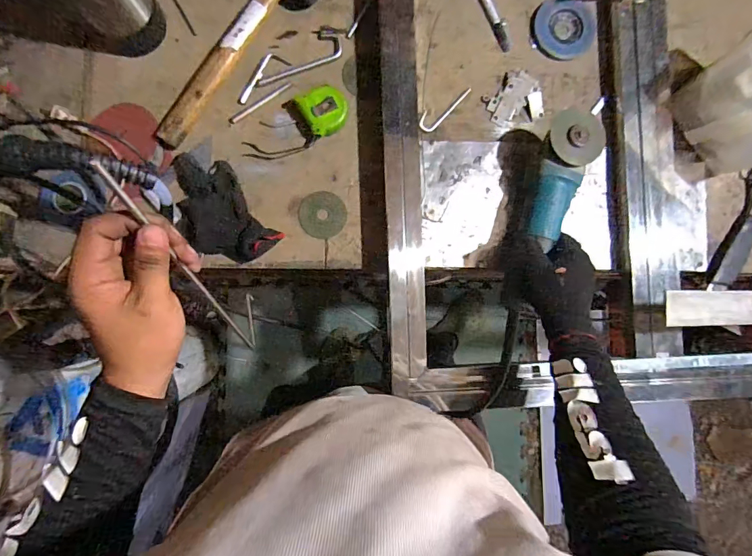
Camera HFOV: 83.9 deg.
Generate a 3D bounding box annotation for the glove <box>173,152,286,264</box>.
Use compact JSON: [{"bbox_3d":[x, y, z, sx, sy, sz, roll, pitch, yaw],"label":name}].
[{"bbox_3d":[-0.230,-0.095,0.604,0.107,0.028,0.176,-38,89,-5],"label":"glove"}]

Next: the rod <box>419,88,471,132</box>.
[{"bbox_3d":[0.103,-0.256,0.627,0.096,0.004,0.028,-43,90,-5],"label":"rod"}]

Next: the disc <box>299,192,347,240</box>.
[{"bbox_3d":[-0.078,-0.092,0.615,0.068,0.006,0.066,9,86,-3],"label":"disc"}]

